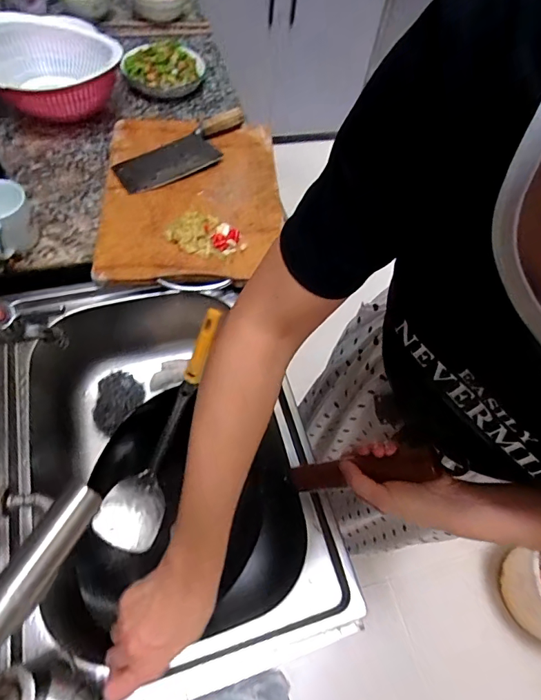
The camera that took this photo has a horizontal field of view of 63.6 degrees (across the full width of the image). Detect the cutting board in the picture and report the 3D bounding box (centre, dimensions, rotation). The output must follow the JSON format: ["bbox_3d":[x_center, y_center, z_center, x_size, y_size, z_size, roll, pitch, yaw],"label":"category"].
[{"bbox_3d":[-0.132,-0.274,0.753,0.289,0.024,0.382,-2,59,-5],"label":"cutting board"}]

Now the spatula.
[{"bbox_3d":[-0.151,0.120,0.630,0.089,0.050,0.386,28,105,13],"label":"spatula"}]

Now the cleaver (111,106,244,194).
[{"bbox_3d":[-0.147,-0.364,0.796,0.279,0.024,0.093,-33,66,-21],"label":"cleaver"}]

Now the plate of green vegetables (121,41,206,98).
[{"bbox_3d":[-0.227,-0.614,0.929,0.164,0.054,0.173,-5,59,-7],"label":"plate of green vegetables"}]

